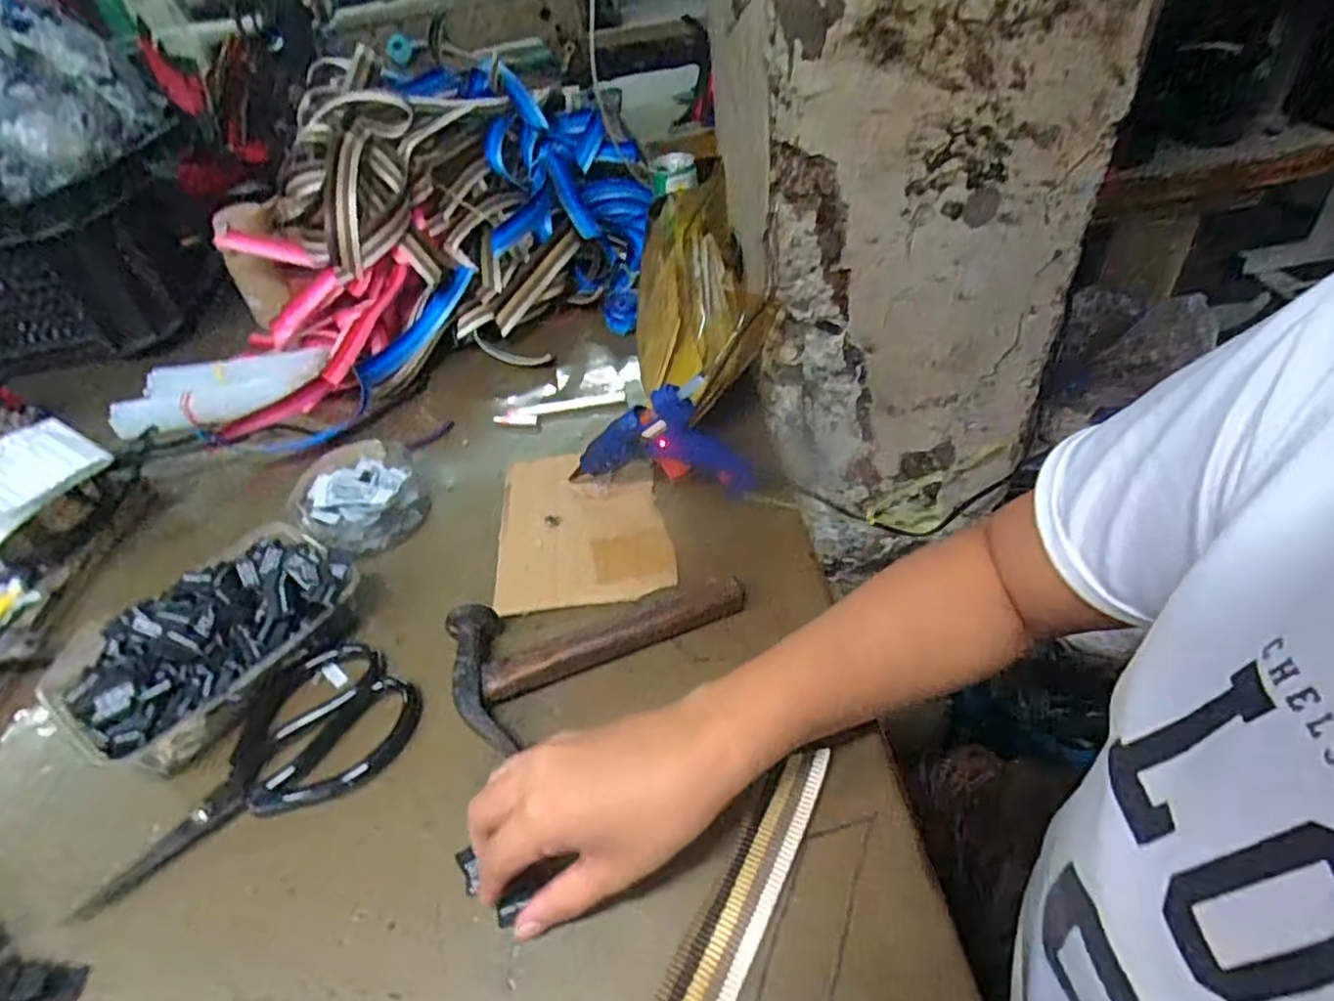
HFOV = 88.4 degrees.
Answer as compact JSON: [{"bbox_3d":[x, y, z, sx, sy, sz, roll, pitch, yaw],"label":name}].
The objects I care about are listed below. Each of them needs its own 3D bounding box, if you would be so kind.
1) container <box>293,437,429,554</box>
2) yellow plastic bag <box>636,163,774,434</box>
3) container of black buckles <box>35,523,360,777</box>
[{"bbox_3d":[-0.245,-0.003,0.552,0.094,0.038,0.103,-29,46,-21],"label":"container"},{"bbox_3d":[0.022,-0.200,0.620,0.093,0.088,0.284,-7,42,2],"label":"yellow plastic bag"},{"bbox_3d":[-0.291,0.090,0.446,0.124,0.049,0.168,21,50,29],"label":"container of black buckles"}]

